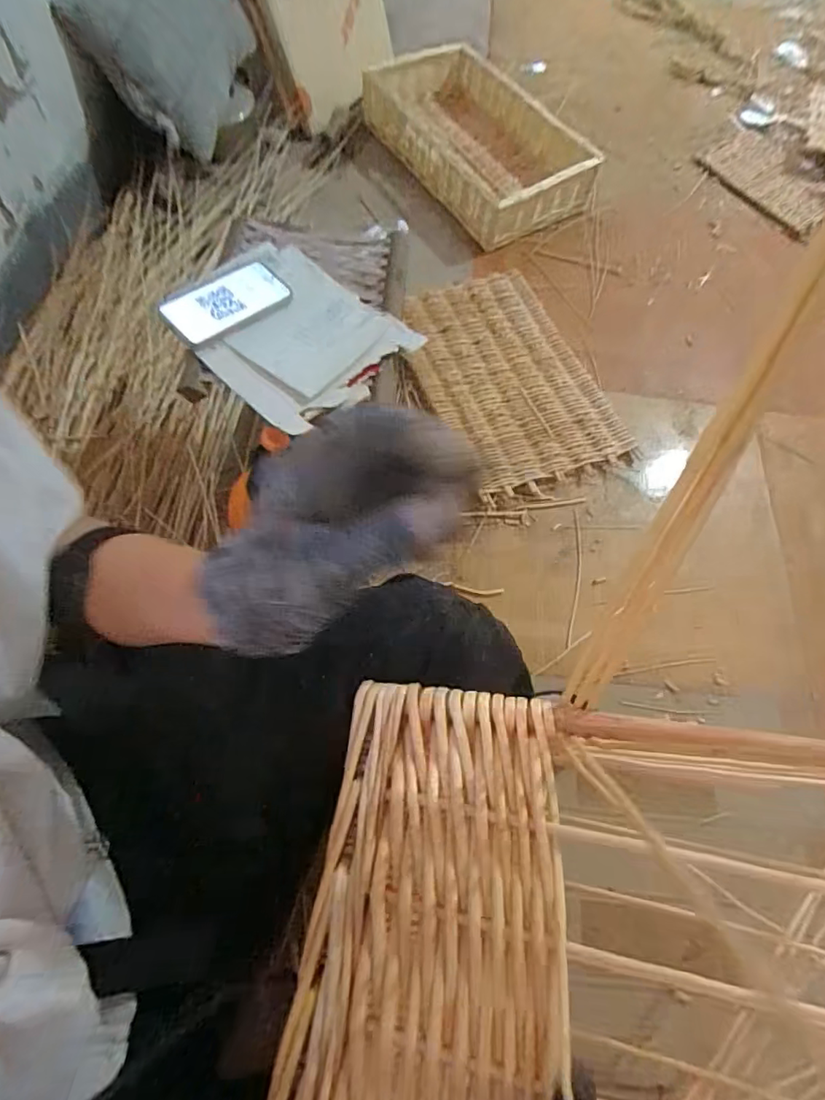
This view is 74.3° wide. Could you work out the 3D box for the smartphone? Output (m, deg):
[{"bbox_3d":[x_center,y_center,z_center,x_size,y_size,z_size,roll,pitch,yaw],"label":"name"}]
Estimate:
[{"bbox_3d":[-0.234,-0.315,0.690,0.156,0.014,0.071,-42,90,-25],"label":"smartphone"}]

